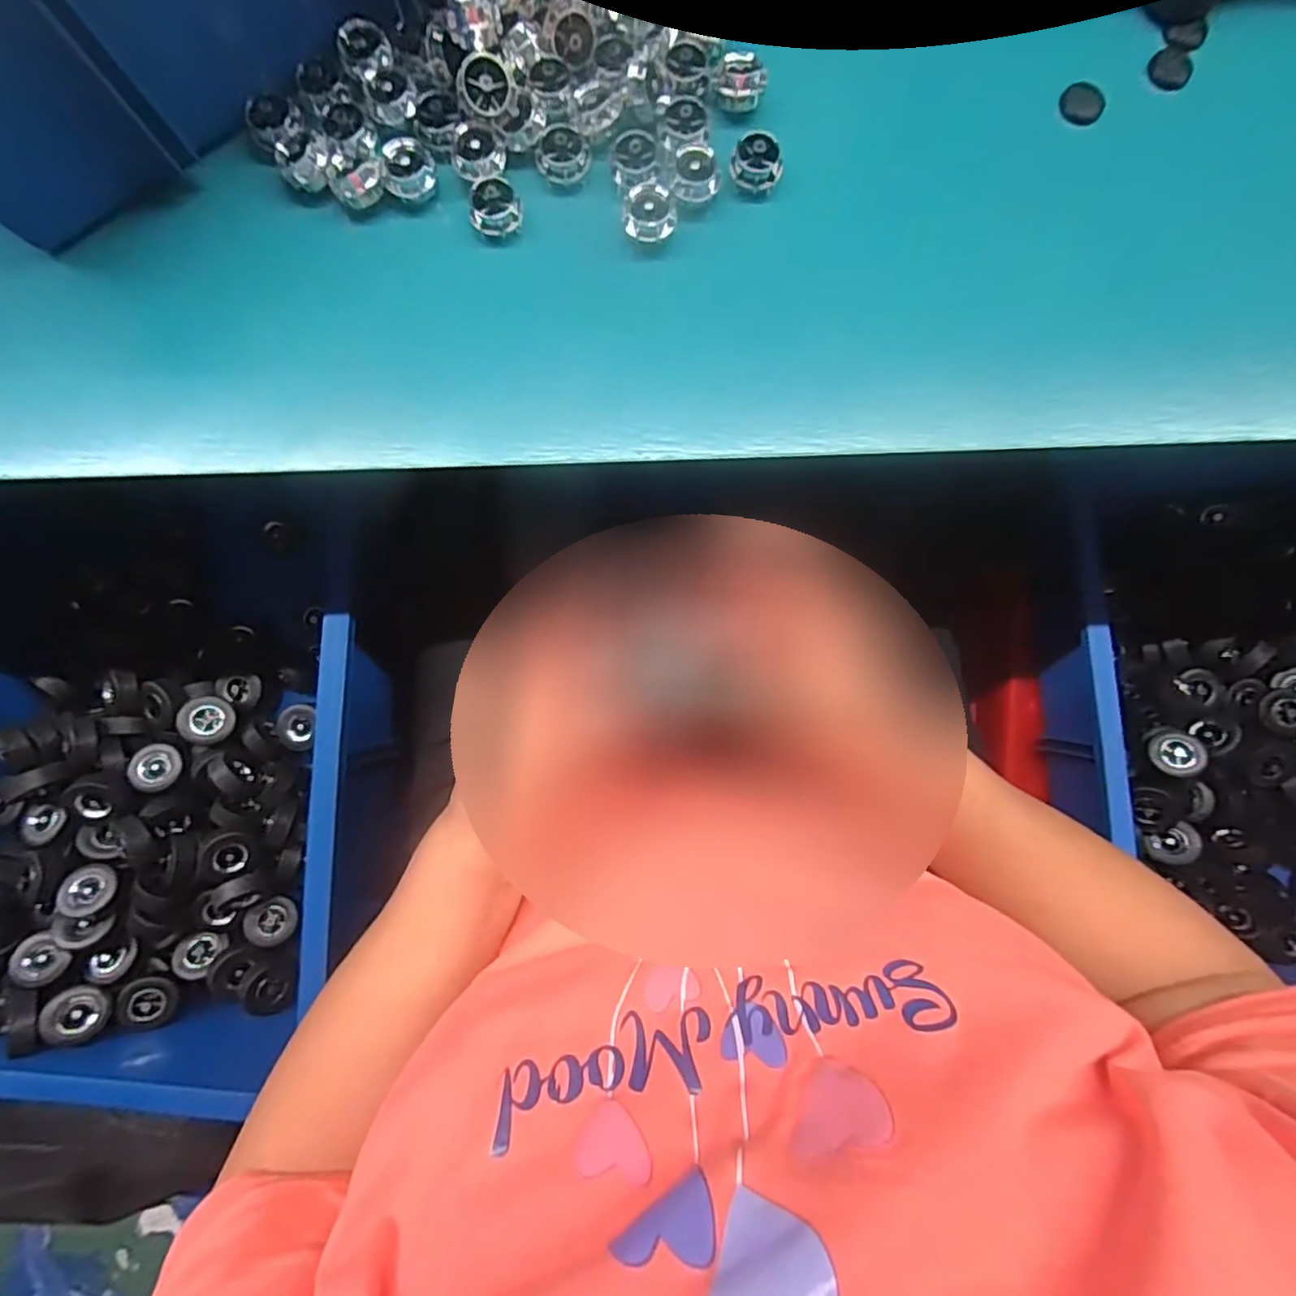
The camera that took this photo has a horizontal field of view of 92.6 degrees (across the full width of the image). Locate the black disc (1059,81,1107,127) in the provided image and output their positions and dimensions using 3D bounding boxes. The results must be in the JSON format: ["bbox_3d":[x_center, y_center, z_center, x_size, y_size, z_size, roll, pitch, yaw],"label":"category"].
[{"bbox_3d":[0.218,-0.272,0.310,0.017,0.005,0.020,-33,91,-2],"label":"black disc"}]

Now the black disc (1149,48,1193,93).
[{"bbox_3d":[0.271,-0.301,0.321,0.022,0.004,0.022,0,90,-2],"label":"black disc"}]

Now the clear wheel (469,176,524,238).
[{"bbox_3d":[-0.072,-0.206,0.293,0.024,0.017,0.022,0,90,-2],"label":"clear wheel"}]

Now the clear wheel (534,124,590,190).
[{"bbox_3d":[-0.040,-0.234,0.294,0.025,0.012,0.022,-10,90,-2],"label":"clear wheel"}]

